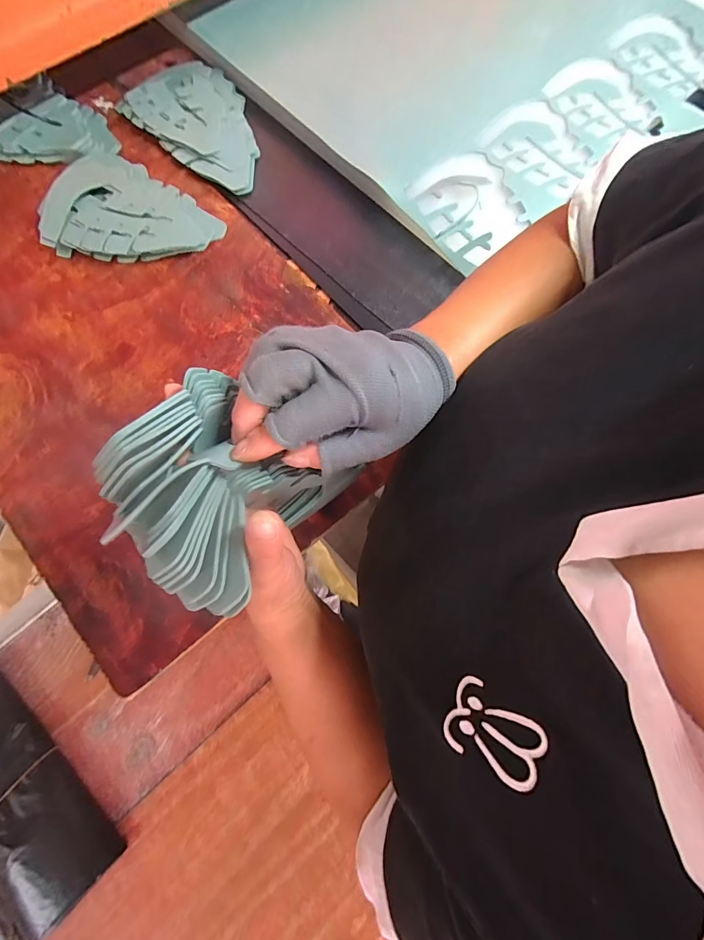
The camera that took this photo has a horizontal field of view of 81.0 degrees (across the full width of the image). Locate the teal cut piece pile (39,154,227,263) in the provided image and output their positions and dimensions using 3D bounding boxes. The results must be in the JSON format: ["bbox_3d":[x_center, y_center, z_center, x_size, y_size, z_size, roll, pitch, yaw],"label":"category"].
[{"bbox_3d":[-0.265,-0.325,0.509,0.209,0.035,0.150,7,71,4],"label":"teal cut piece pile"}]

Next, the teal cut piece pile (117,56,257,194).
[{"bbox_3d":[-0.193,-0.469,0.550,0.224,0.033,0.137,38,76,13],"label":"teal cut piece pile"}]

